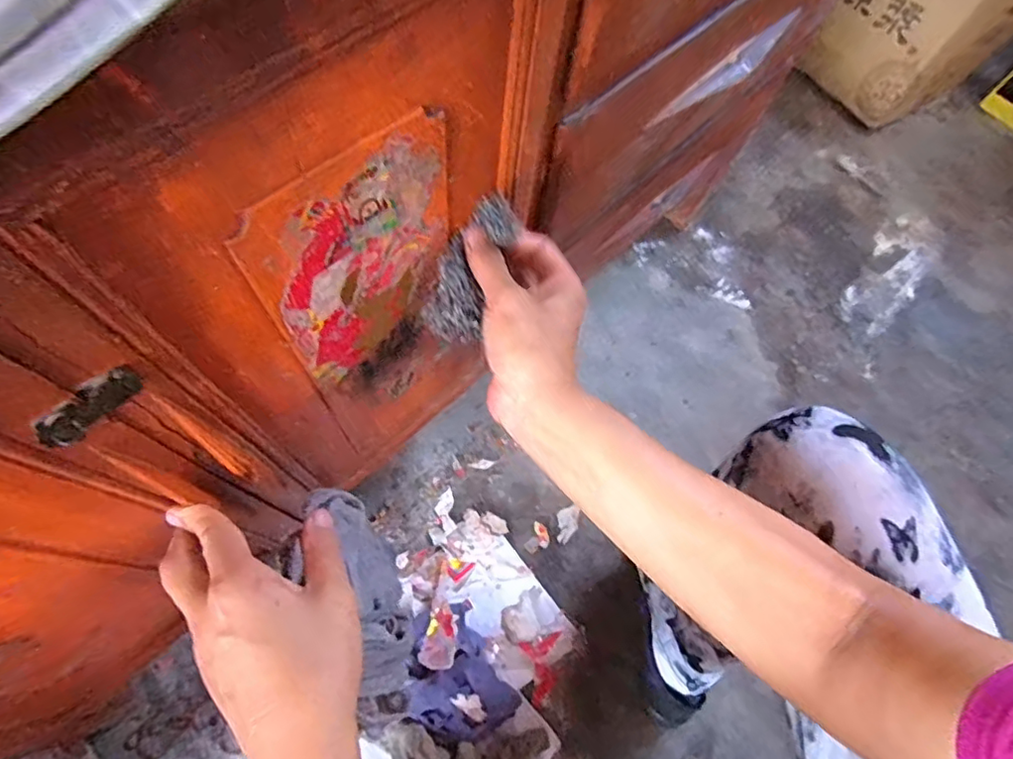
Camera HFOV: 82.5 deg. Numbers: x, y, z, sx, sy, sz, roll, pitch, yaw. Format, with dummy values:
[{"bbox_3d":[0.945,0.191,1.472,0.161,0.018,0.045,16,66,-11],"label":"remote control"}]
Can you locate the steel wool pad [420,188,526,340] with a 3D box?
[{"bbox_3d":[-0.023,-0.073,0.379,0.042,0.022,0.096,25,90,7],"label":"steel wool pad"}]

